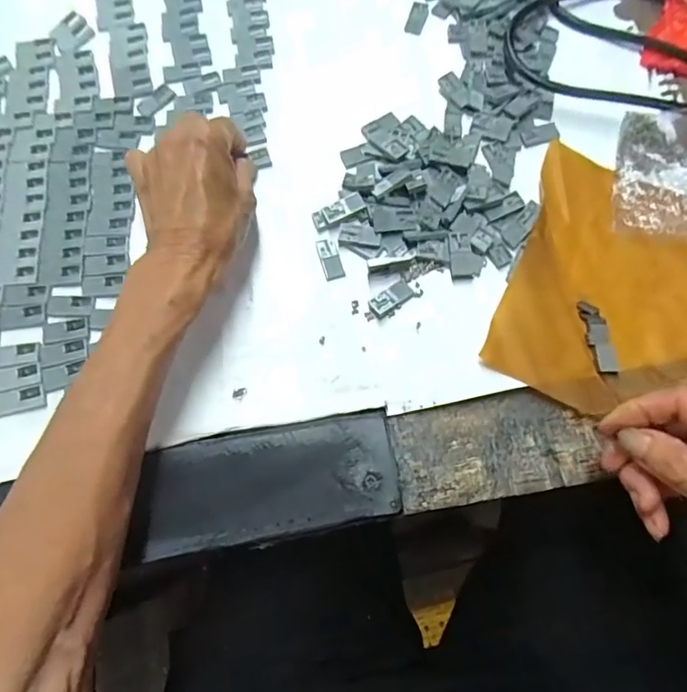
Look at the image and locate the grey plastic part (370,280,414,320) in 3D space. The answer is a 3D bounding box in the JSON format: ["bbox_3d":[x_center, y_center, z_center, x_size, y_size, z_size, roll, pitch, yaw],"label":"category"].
[{"bbox_3d":[0.030,-0.030,0.333,0.029,0.005,0.014,-34,75,-12],"label":"grey plastic part"}]

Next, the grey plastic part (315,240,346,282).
[{"bbox_3d":[-0.008,-0.058,0.345,0.013,0.004,0.029,-14,72,-6],"label":"grey plastic part"}]

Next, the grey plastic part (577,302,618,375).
[{"bbox_3d":[0.162,-0.006,0.331,0.015,0.004,0.049,-7,71,-3],"label":"grey plastic part"}]

